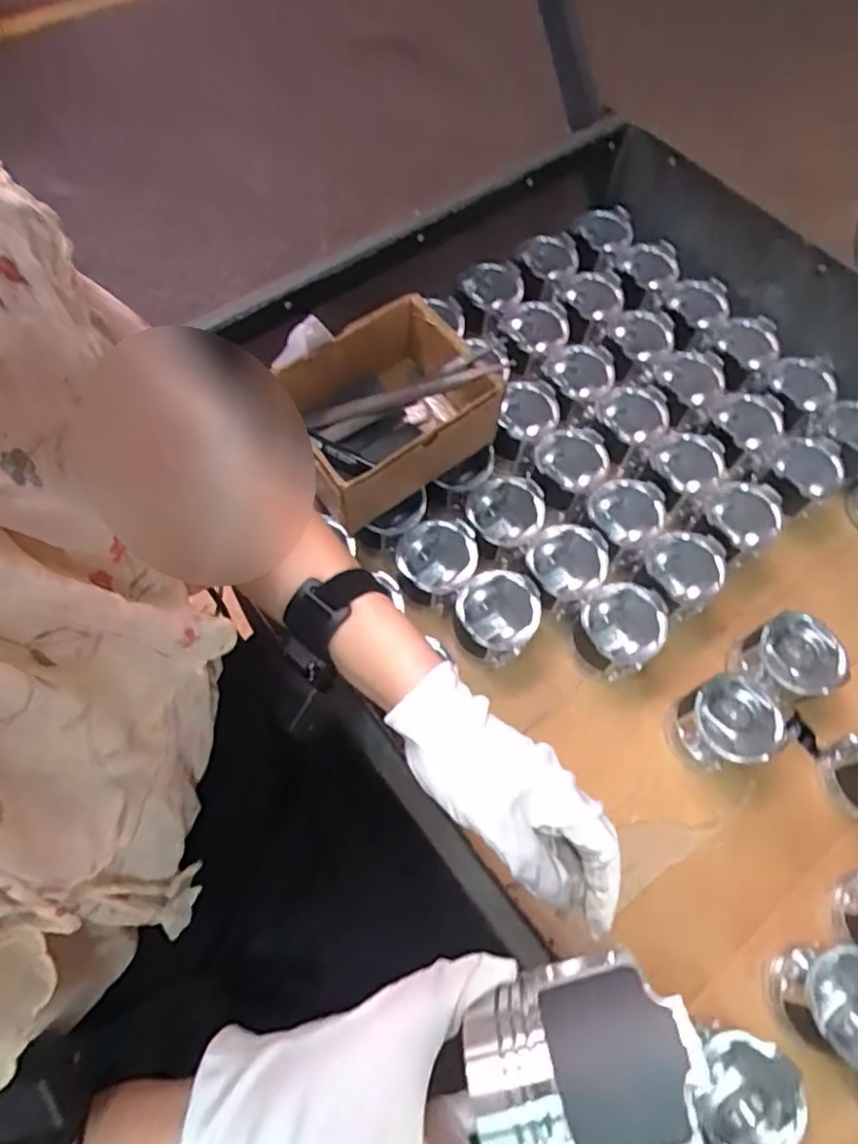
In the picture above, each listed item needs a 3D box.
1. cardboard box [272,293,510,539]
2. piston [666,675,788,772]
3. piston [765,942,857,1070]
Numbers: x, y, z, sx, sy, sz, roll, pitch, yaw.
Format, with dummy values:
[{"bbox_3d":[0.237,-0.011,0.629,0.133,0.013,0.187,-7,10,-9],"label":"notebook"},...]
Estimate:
[{"bbox_3d":[-0.050,-0.164,0.673,0.205,0.105,0.164,-31,69,-15],"label":"cardboard box"},{"bbox_3d":[0.293,0.151,0.640,0.083,0.085,0.080,0,64,-1],"label":"piston"},{"bbox_3d":[0.343,0.362,0.545,0.084,0.080,0.084,0,64,-1],"label":"piston"}]

